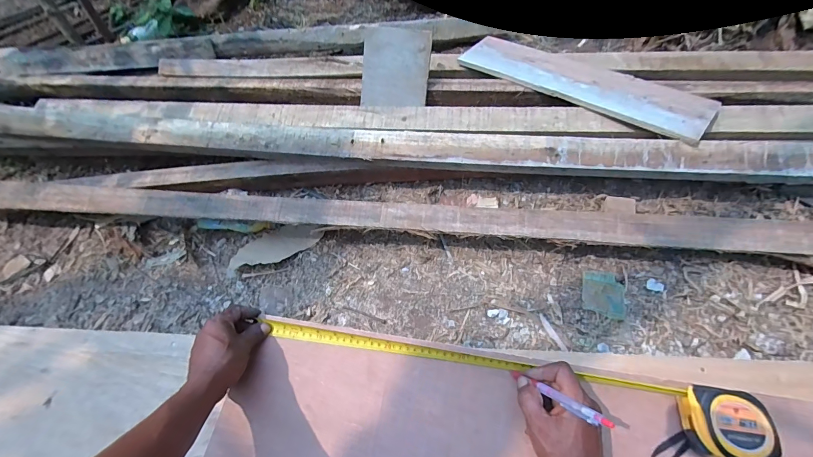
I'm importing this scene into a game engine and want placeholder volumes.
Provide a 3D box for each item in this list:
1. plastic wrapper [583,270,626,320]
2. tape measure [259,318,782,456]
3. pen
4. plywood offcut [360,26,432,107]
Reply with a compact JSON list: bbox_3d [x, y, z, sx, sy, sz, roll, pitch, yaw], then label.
[{"bbox_3d":[0.308,0.099,0.563,0.065,0.017,0.070,11,57,11],"label":"plastic wrapper"},{"bbox_3d":[0.097,0.184,0.457,0.585,0.041,0.073,8,58,15],"label":"tape measure"},{"bbox_3d":[0.161,0.182,0.393,0.009,0.133,0.007,-41,106,-20],"label":"pen"},{"bbox_3d":[-0.022,-0.327,0.738,0.134,0.148,0.010,7,22,3],"label":"plywood offcut"}]

